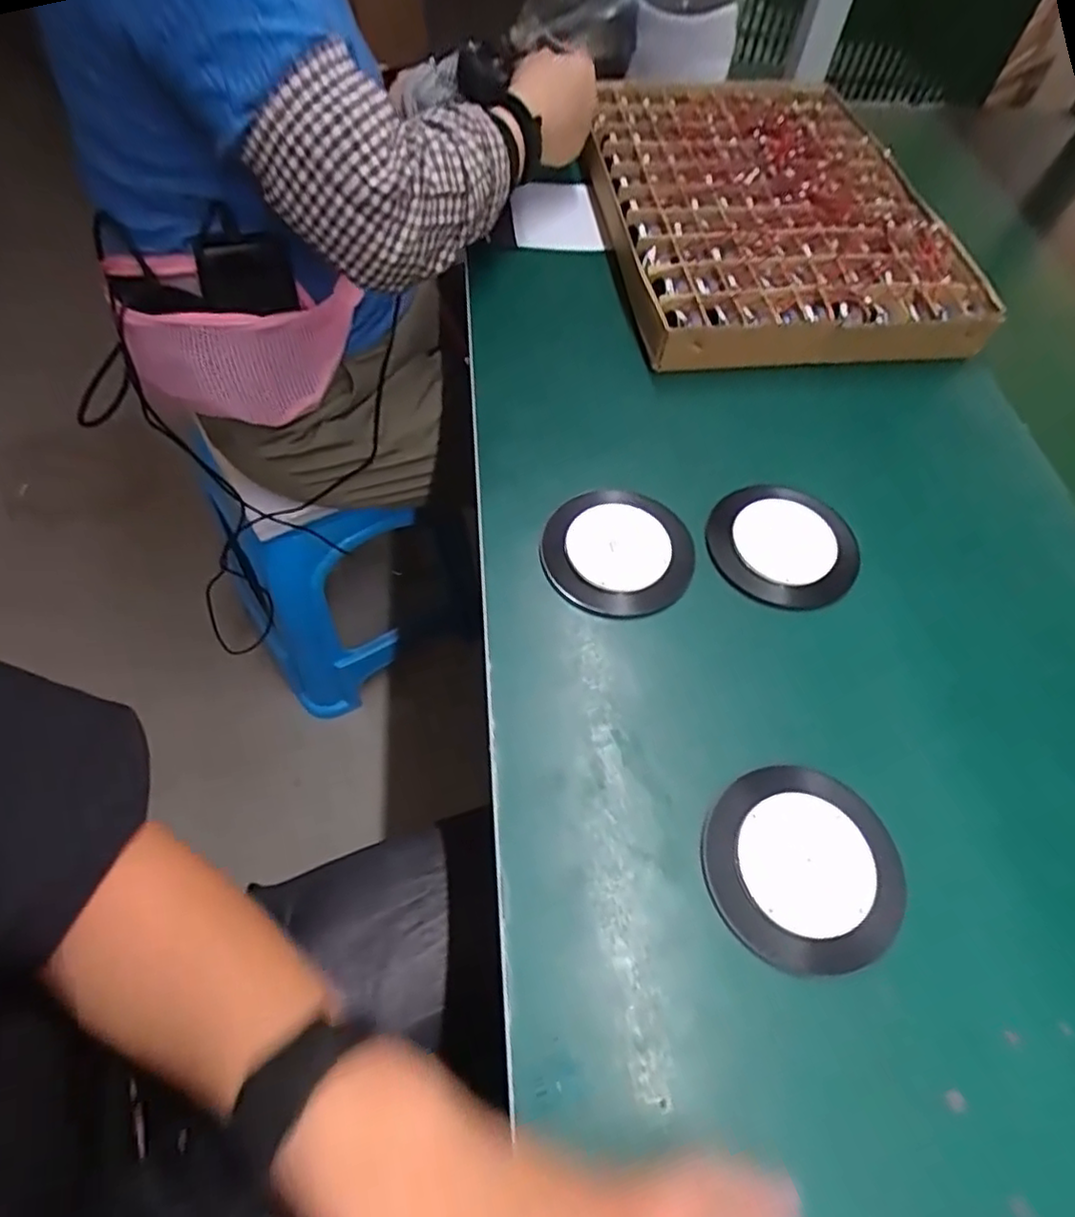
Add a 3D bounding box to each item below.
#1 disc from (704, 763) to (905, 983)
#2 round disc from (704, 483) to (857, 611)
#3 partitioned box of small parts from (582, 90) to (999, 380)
[{"bbox_3d":[0.136,0.132,0.340,0.096,0.007,0.097,2,58,-3],"label":"disc"},{"bbox_3d":[0.164,-0.043,0.441,0.088,0.012,0.098,-39,68,-24],"label":"round disc"},{"bbox_3d":[0.215,-0.396,0.632,0.301,0.036,0.443,-1,58,-5],"label":"partitioned box of small parts"}]

